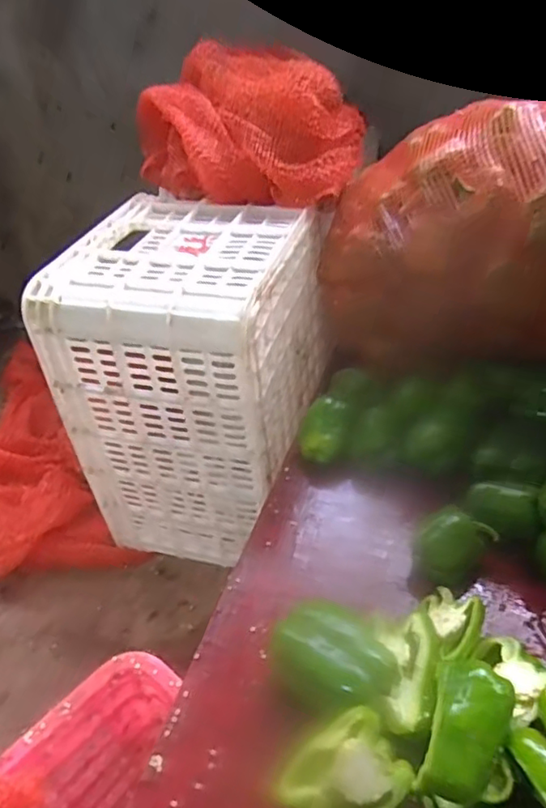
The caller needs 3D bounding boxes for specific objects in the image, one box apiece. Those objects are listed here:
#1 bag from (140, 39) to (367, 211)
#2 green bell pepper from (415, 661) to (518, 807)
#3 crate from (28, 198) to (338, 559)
[{"bbox_3d":[-0.029,-0.434,0.904,0.255,0.152,0.362,-35,47,-30],"label":"bag"},{"bbox_3d":[0.145,0.255,0.453,0.061,0.039,0.103,17,78,32],"label":"green bell pepper"},{"bbox_3d":[-0.097,-0.034,0.905,0.295,0.449,0.333,9,42,19],"label":"crate"}]

